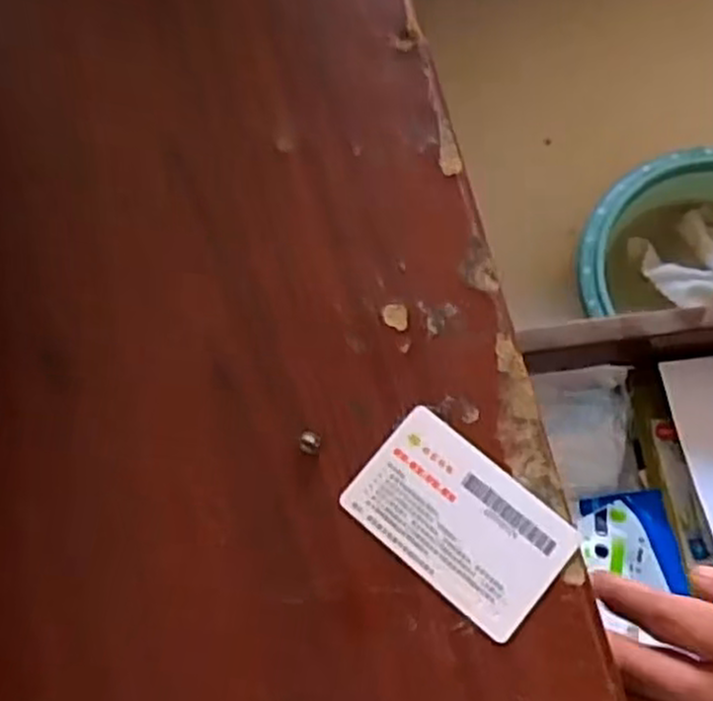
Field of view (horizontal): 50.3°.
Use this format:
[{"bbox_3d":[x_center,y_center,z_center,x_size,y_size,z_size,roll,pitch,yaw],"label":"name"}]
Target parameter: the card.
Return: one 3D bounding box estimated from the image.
[{"bbox_3d":[0.042,0.068,0.309,0.084,0.004,0.055,39,79,10],"label":"card"}]

